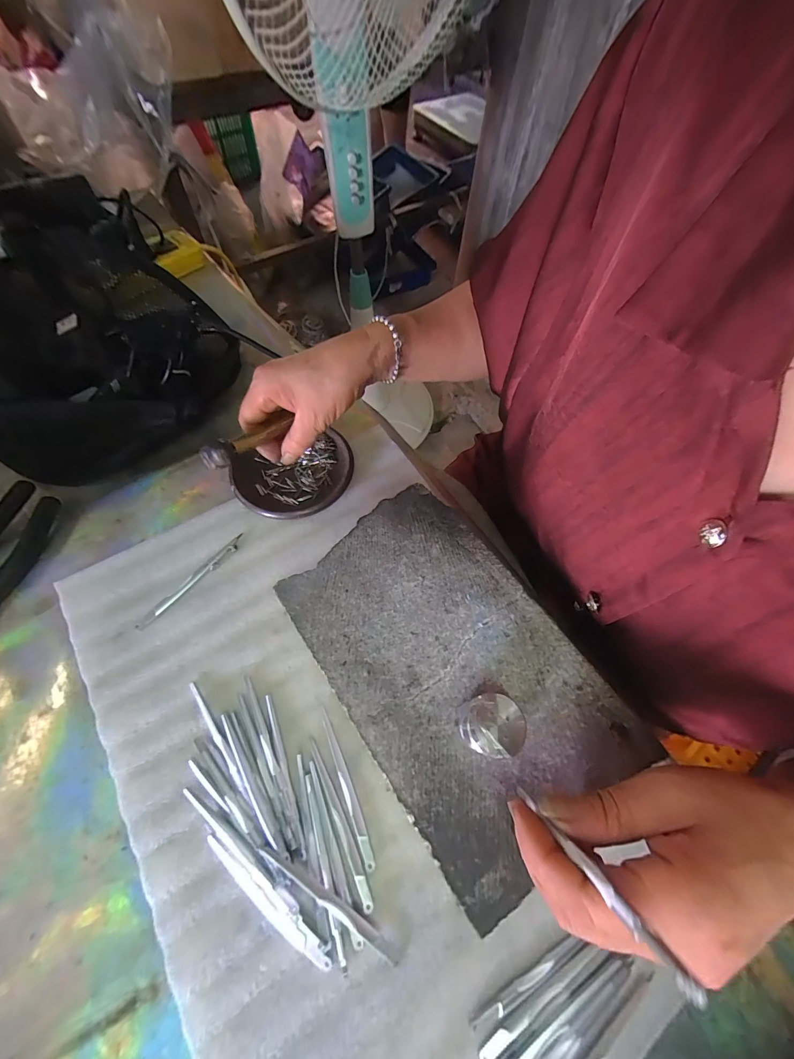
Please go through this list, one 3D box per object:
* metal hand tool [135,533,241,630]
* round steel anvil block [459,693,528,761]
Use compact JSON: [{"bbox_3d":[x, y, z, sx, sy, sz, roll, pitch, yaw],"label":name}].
[{"bbox_3d":[-0.175,0.043,0.321,0.011,0.004,0.105,38,69,15],"label":"metal hand tool"},{"bbox_3d":[0.056,0.116,0.225,0.034,0.023,0.032,1,64,-2],"label":"round steel anvil block"}]

